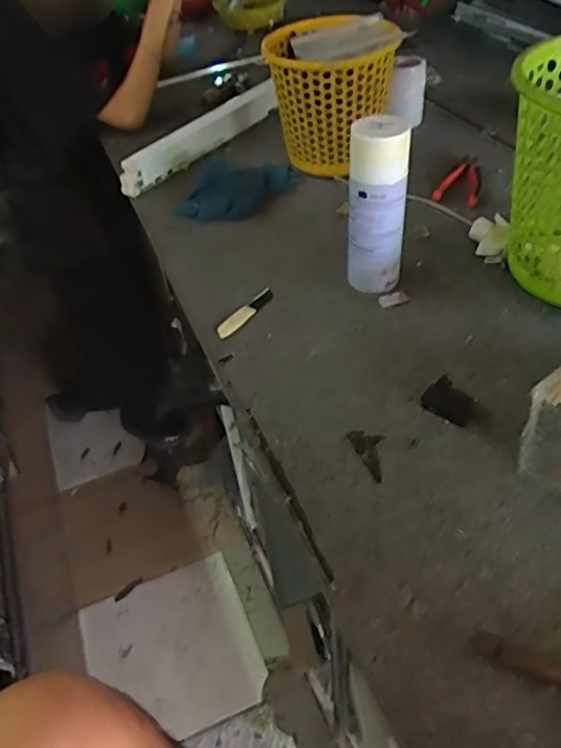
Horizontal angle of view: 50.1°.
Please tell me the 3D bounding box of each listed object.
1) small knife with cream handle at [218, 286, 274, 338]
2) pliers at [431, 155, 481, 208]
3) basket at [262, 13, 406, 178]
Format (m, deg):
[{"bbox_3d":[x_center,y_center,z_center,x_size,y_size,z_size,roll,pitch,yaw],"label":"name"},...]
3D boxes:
[{"bbox_3d":[-0.045,-0.080,0.774,0.020,0.004,0.107,26,52,27],"label":"small knife with cream handle"},{"bbox_3d":[0.282,-0.306,0.941,0.065,0.011,0.143,12,46,16],"label":"pliers"},{"bbox_3d":[0.075,-0.443,0.973,0.184,0.201,0.204,-11,46,-4],"label":"basket"}]

